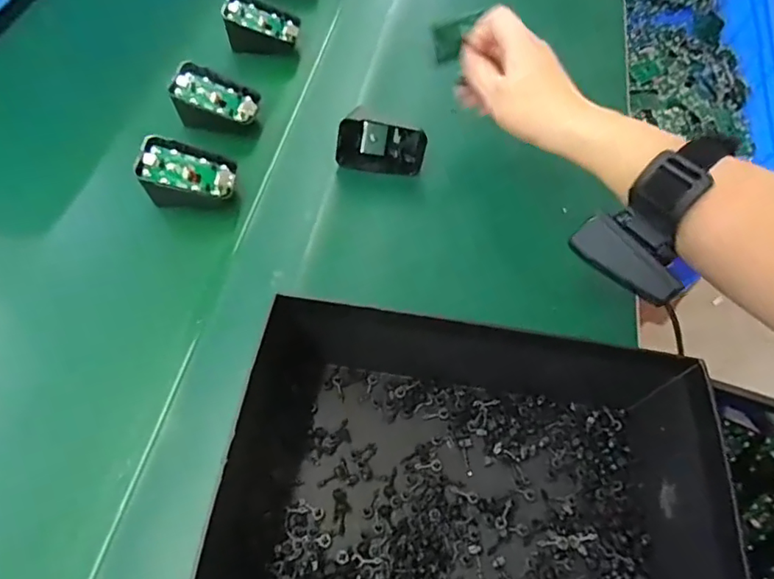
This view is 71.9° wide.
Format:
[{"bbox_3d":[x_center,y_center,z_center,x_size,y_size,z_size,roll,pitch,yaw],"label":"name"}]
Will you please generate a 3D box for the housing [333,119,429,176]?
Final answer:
[{"bbox_3d":[-0.005,-0.115,0.439,0.071,0.041,0.023,3,59,-1],"label":"housing"}]

